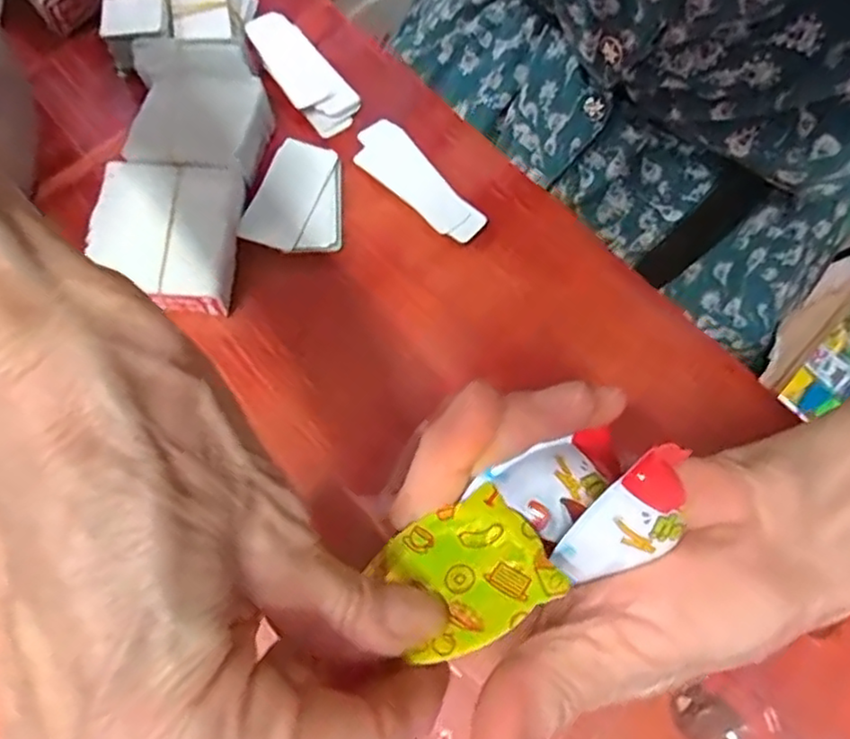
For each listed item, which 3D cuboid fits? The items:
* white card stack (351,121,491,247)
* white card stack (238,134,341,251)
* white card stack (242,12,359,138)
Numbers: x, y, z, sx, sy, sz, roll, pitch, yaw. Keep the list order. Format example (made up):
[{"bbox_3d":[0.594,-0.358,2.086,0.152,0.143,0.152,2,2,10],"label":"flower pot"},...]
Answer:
[{"bbox_3d":[-0.003,-0.097,0.334,0.029,0.004,0.084,-42,75,-15],"label":"white card stack"},{"bbox_3d":[-0.066,-0.088,0.327,0.048,0.004,0.064,0,69,-1],"label":"white card stack"},{"bbox_3d":[-0.068,-0.164,0.355,0.031,0.008,0.083,-32,73,-12],"label":"white card stack"}]

